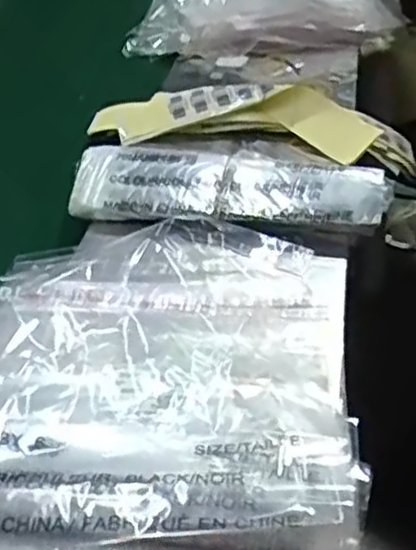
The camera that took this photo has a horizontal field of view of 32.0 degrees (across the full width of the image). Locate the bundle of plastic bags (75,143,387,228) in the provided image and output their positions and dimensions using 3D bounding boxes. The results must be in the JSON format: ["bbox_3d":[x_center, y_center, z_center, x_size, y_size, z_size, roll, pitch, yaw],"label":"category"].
[{"bbox_3d":[0.016,-0.079,0.669,0.291,0.041,0.075,8,40,10],"label":"bundle of plastic bags"}]

